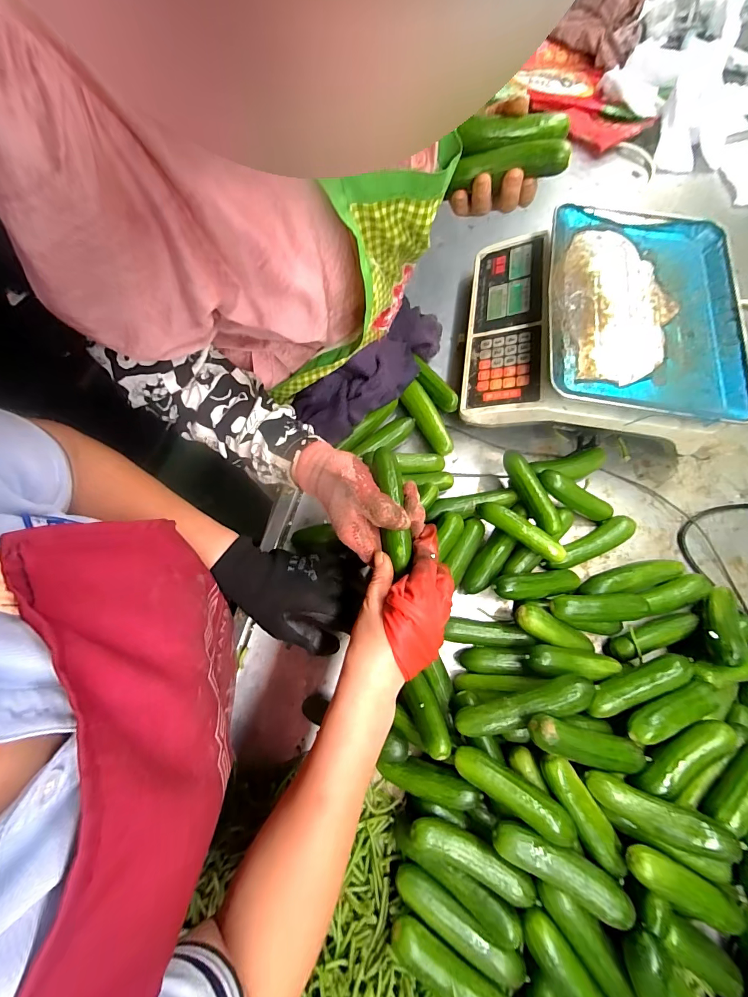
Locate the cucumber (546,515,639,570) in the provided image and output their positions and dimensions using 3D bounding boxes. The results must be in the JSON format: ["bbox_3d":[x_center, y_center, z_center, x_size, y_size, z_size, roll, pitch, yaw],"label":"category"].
[{"bbox_3d":[0.275,0.062,0.479,0.128,0.029,0.030,-27,73,-8],"label":"cucumber"}]

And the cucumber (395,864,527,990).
[{"bbox_3d":[0.076,0.383,0.336,0.121,0.021,0.028,30,75,10],"label":"cucumber"}]

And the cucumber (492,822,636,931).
[{"bbox_3d":[0.157,0.317,0.319,0.107,0.034,0.034,23,74,8],"label":"cucumber"}]

